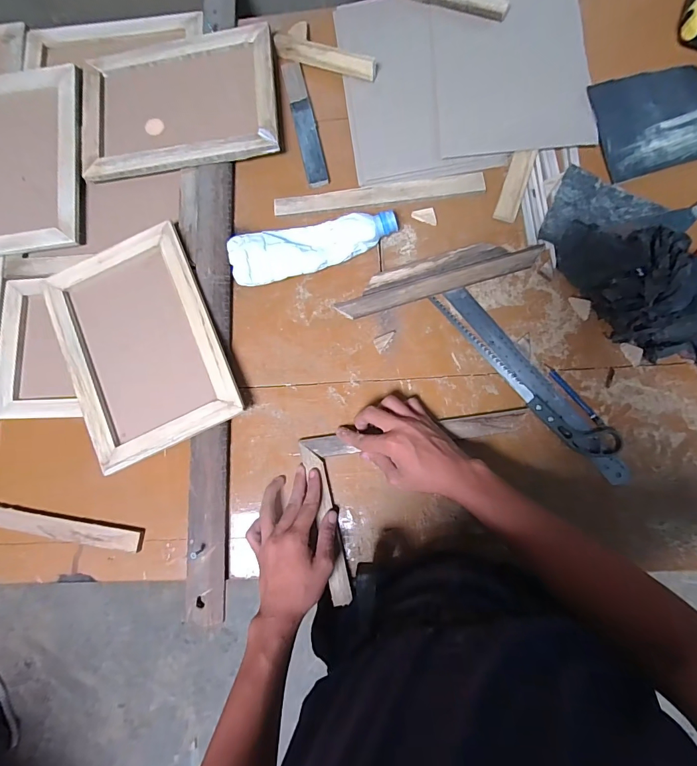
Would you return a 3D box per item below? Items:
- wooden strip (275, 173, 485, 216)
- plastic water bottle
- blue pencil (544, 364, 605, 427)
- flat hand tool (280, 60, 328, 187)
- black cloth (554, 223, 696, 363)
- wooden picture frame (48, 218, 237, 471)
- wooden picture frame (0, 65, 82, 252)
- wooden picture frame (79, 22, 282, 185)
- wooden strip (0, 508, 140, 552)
[{"bbox_3d":[0.041,-0.267,0.558,0.291,0.007,0.028,-4,83,4],"label":"wooden strip"},{"bbox_3d":[-0.047,-0.188,0.535,0.229,0.053,0.069,-15,83,4],"label":"plastic water bottle"},{"bbox_3d":[0.289,0.015,0.505,0.010,0.005,0.098,-39,82,-1],"label":"blue pencil"},{"bbox_3d":[-0.065,-0.385,0.582,0.030,0.007,0.204,-13,83,3],"label":"flat hand tool"},{"bbox_3d":[0.402,-0.108,0.479,0.296,0.063,0.156,23,87,8],"label":"black cloth"},{"bbox_3d":[-0.286,-0.058,0.544,0.208,0.023,0.300,-22,82,2],"label":"wooden picture frame"},{"bbox_3d":[-0.506,-0.340,0.596,0.209,0.014,0.282,-5,83,4],"label":"wooden picture frame"},{"bbox_3d":[-0.256,-0.425,0.587,0.295,0.021,0.220,-7,83,4],"label":"wooden picture frame"},{"bbox_3d":[-0.451,0.189,0.539,0.350,0.013,0.026,8,84,5],"label":"wooden strip"}]

